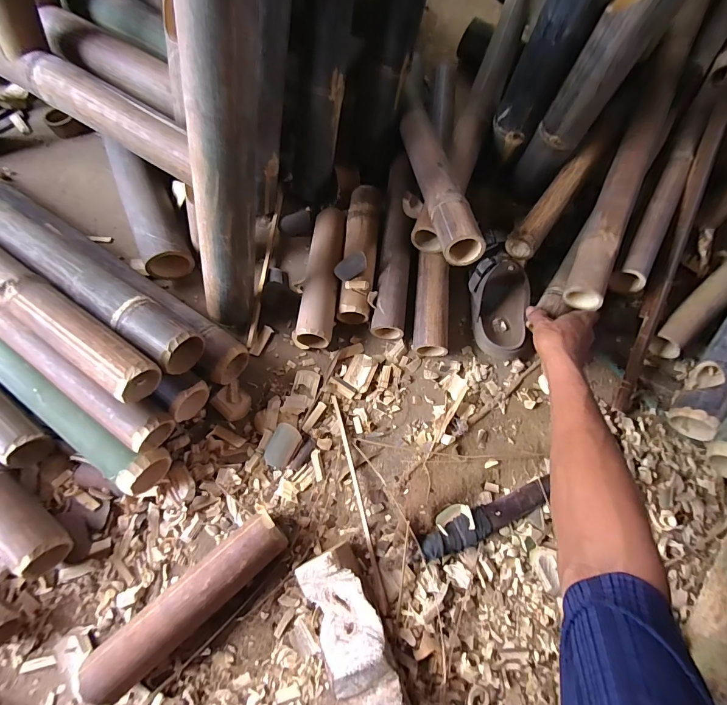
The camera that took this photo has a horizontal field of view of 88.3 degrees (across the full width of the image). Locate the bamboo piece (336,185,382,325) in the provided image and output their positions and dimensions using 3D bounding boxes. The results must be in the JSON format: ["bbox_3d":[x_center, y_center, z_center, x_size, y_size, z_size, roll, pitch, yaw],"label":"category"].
[{"bbox_3d":[-0.005,-0.181,0.646,0.055,0.057,0.265,6,69,0],"label":"bamboo piece"}]

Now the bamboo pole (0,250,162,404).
[{"bbox_3d":[-0.512,-0.131,0.493,0.617,0.057,0.066,35,72,10],"label":"bamboo pole"}]

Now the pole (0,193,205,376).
[{"bbox_3d":[-0.772,-0.341,0.593,1.312,0.064,0.065,32,71,9],"label":"pole"}]

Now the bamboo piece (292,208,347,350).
[{"bbox_3d":[-0.068,-0.130,0.626,0.056,0.050,0.248,6,69,0],"label":"bamboo piece"}]

